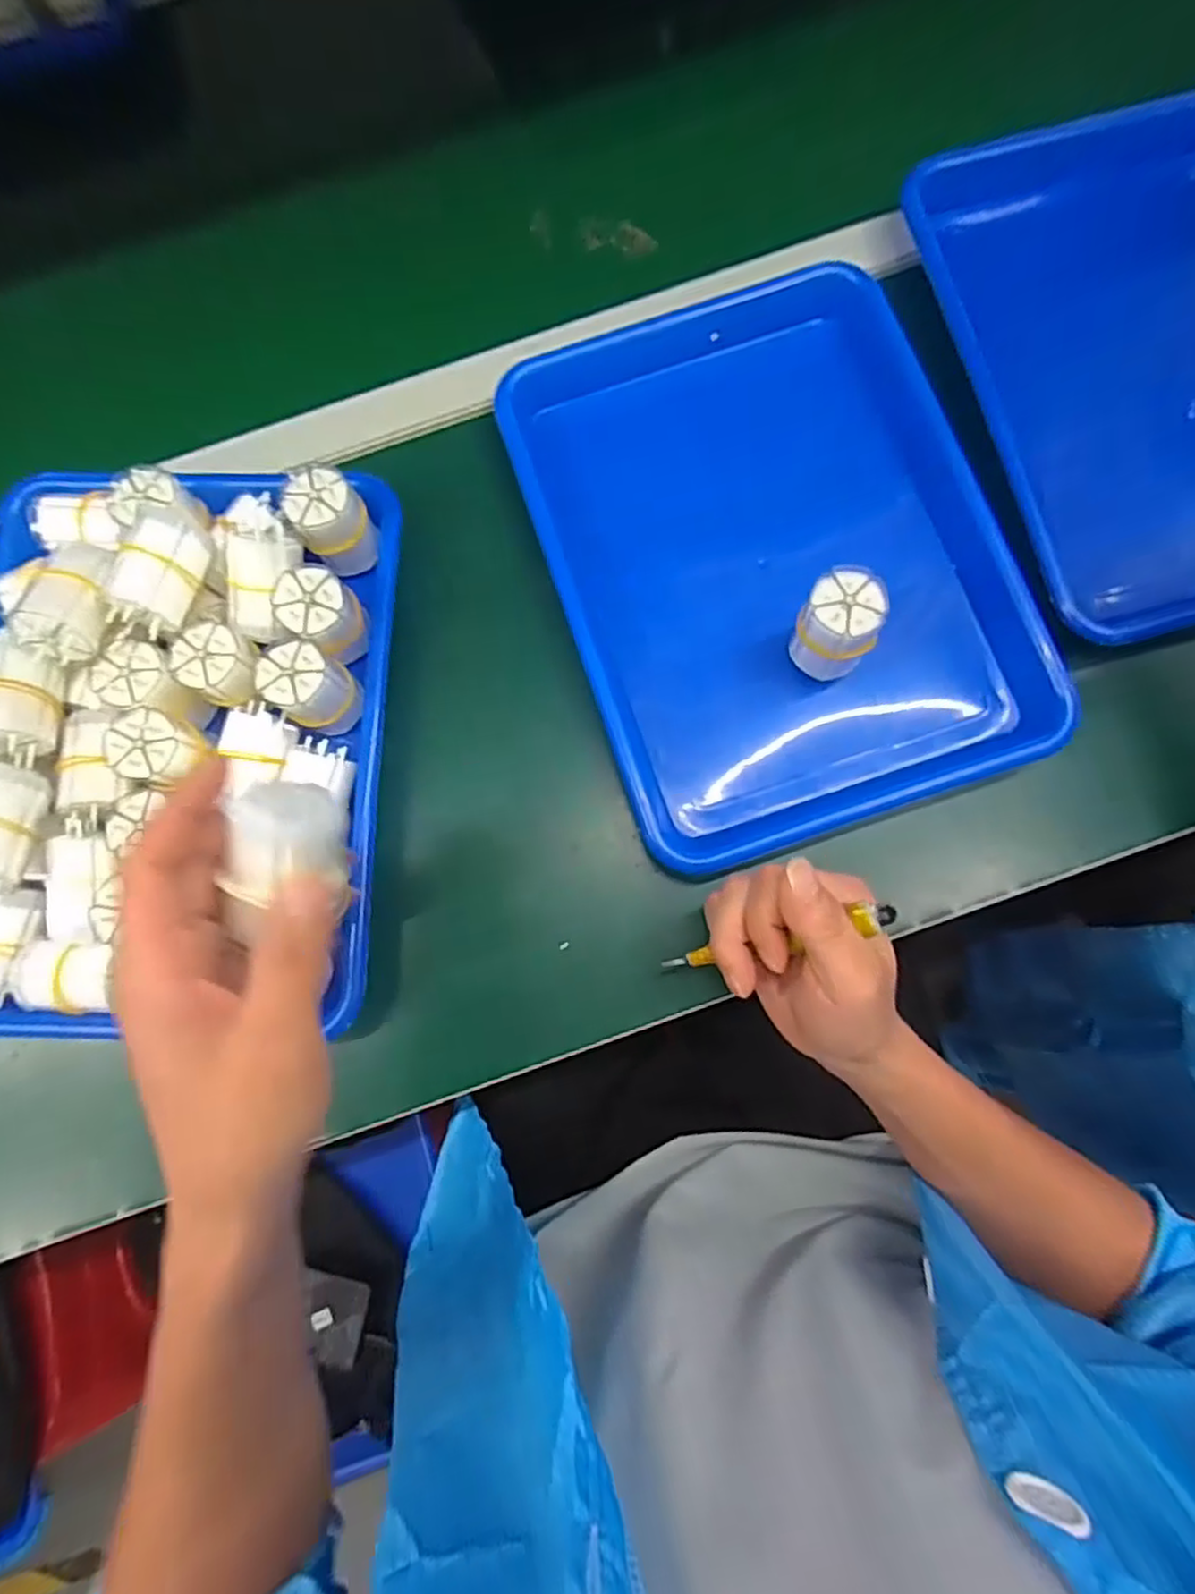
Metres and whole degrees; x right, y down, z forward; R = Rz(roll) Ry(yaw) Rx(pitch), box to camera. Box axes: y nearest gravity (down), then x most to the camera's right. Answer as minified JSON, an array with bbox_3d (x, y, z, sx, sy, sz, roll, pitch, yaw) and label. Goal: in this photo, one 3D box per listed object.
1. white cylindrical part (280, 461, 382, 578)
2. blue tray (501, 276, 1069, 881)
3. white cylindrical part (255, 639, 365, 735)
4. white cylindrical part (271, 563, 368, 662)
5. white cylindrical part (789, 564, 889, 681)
[{"bbox_3d":[-0.152,-0.160,0.412,0.037,0.049,0.040,0,80,1],"label":"white cylindrical part"},{"bbox_3d":[0.099,-0.141,0.429,0.242,0.047,0.327,-18,80,-2],"label":"blue tray"},{"bbox_3d":[-0.159,-0.060,0.397,0.036,0.050,0.039,0,80,1],"label":"white cylindrical part"},{"bbox_3d":[-0.152,-0.102,0.396,0.038,0.043,0.039,0,80,1],"label":"white cylindrical part"},{"bbox_3d":[0.128,-0.090,0.390,0.040,0.074,0.040,0,80,1],"label":"white cylindrical part"}]

